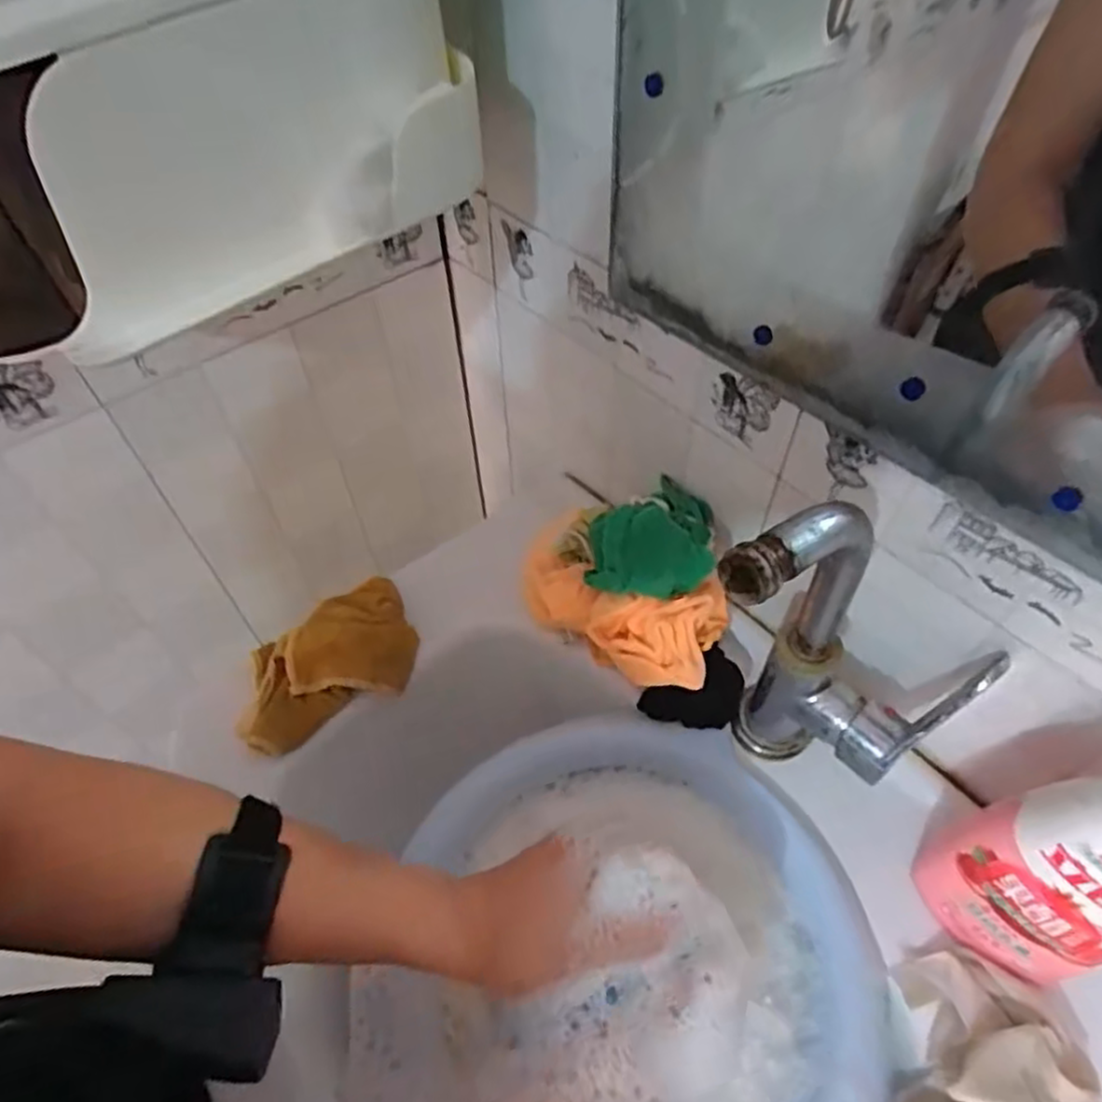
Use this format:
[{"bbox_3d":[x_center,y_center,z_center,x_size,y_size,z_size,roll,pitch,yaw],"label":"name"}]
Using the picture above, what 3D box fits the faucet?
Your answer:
[{"bbox_3d":[0.143,0.080,0.385,0.096,0.249,0.097,37,61,26],"label":"faucet"}]

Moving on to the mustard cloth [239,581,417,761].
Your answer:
[{"bbox_3d":[-0.168,0.081,0.535,0.138,0.036,0.090,-27,56,-19],"label":"mustard cloth"}]

